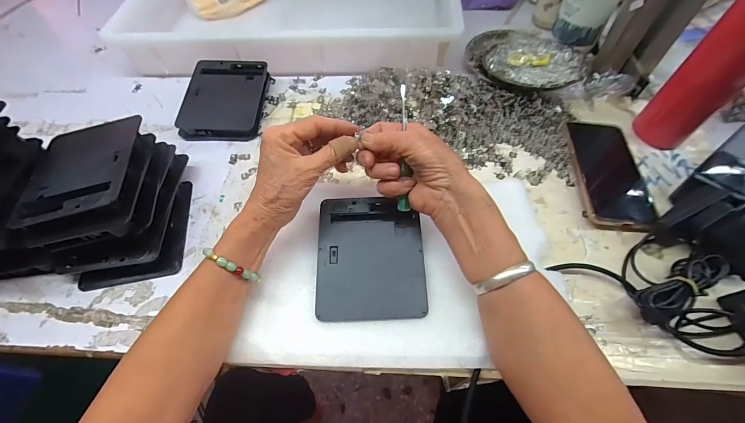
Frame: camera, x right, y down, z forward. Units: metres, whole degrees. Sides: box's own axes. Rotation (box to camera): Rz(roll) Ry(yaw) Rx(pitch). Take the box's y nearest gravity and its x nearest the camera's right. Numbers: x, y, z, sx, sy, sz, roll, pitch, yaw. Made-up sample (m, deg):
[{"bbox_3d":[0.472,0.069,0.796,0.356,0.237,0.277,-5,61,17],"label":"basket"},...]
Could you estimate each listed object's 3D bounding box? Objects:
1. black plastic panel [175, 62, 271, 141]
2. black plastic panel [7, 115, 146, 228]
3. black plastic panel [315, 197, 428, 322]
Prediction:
[{"bbox_3d":[-0.220,-0.172,0.507,0.115,0.038,0.135,2,59,5],"label":"black plastic panel"},{"bbox_3d":[-0.315,-0.048,0.361,0.110,0.013,0.126,-10,58,-3],"label":"black plastic panel"},{"bbox_3d":[-0.002,0.045,0.355,0.109,0.014,0.130,-2,59,2],"label":"black plastic panel"}]

